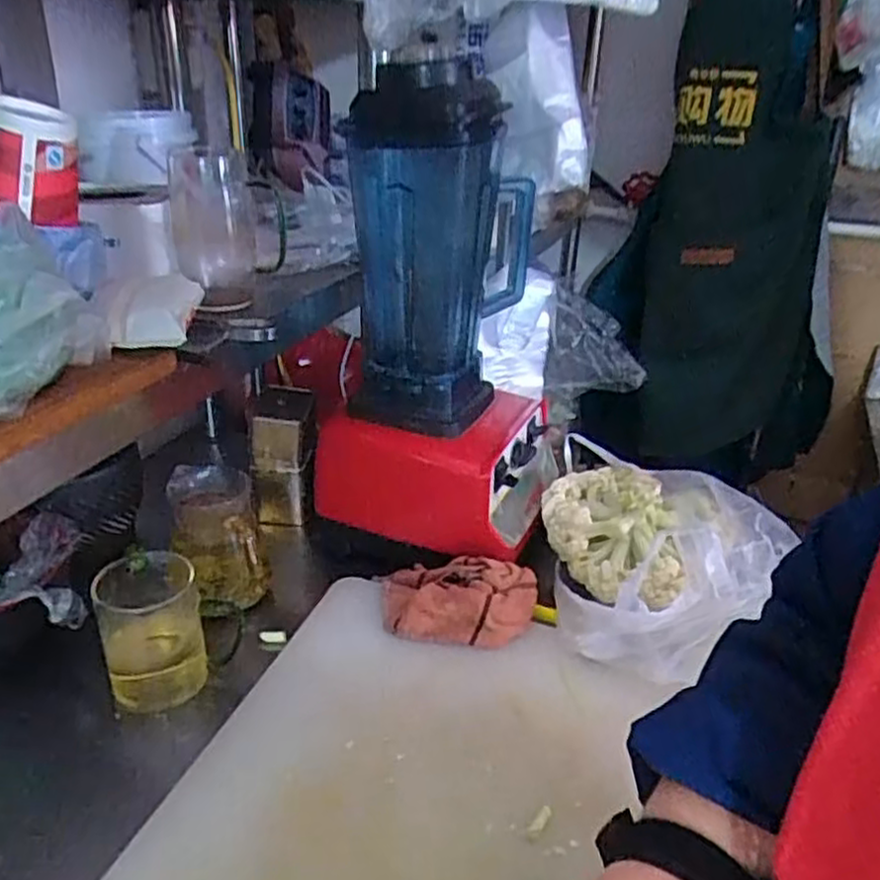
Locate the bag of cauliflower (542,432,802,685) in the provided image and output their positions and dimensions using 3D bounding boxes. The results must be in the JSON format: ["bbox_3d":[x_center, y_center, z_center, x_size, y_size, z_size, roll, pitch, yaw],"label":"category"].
[{"bbox_3d":[0.191,0.109,0.745,0.249,0.098,0.227,24,34,34],"label":"bag of cauliflower"}]

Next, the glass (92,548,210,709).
[{"bbox_3d":[-0.250,0.164,0.653,0.079,0.112,0.069,-10,31,-23],"label":"glass"}]

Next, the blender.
[{"bbox_3d":[0.001,-0.134,0.782,0.227,0.426,0.237,6,28,5],"label":"blender"}]

